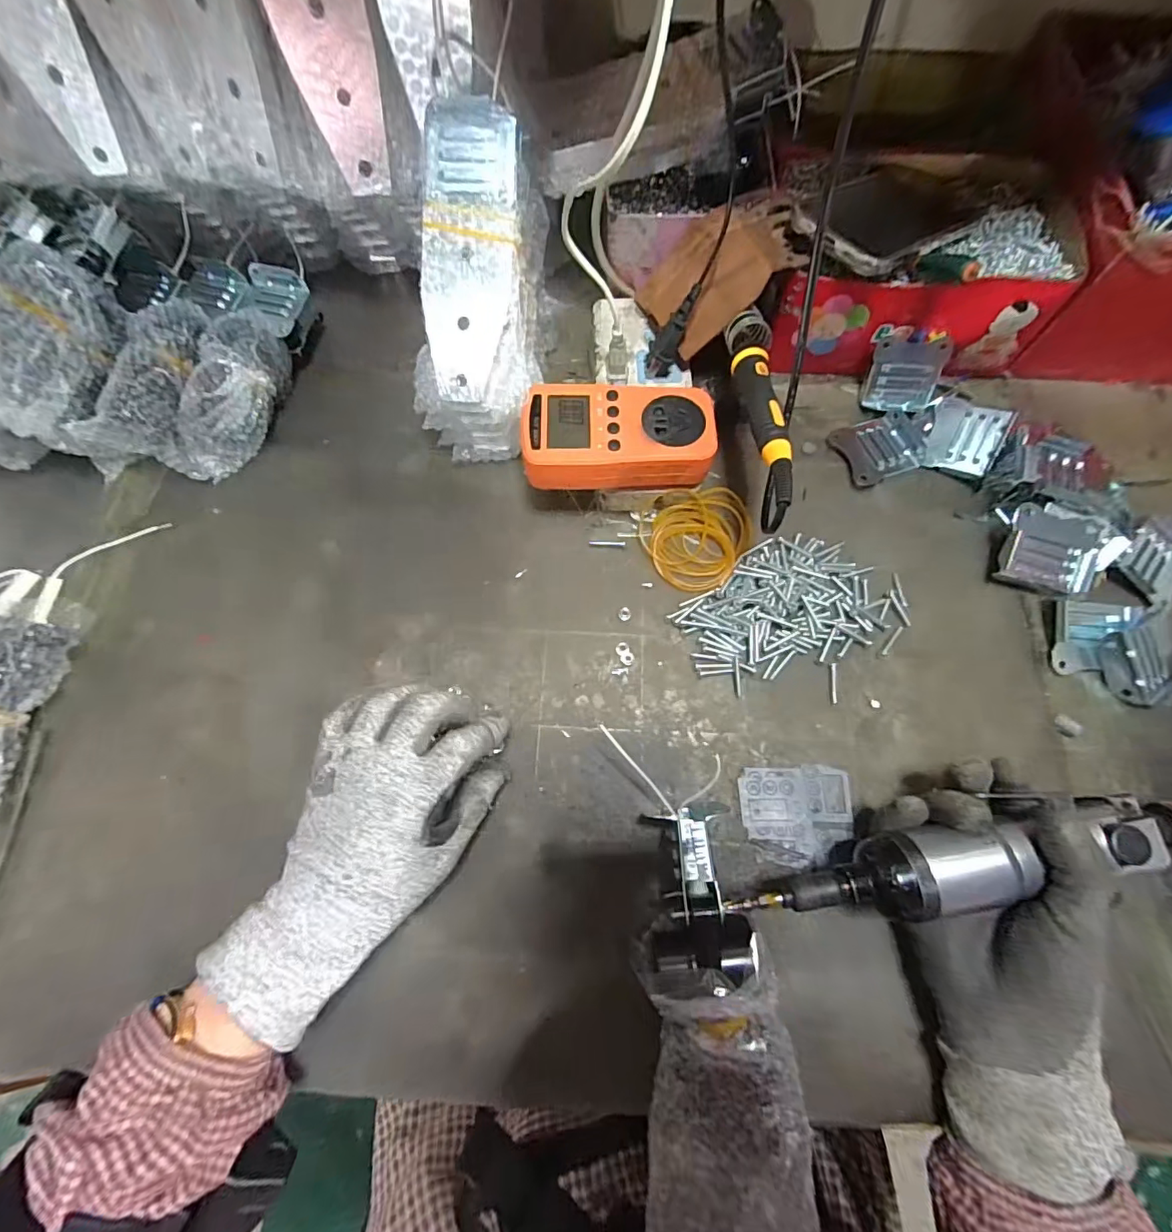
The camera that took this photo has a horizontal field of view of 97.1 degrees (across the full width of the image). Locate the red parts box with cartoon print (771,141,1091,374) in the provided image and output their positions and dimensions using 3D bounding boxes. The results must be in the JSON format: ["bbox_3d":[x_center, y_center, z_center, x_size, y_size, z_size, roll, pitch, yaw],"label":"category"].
[{"bbox_3d":[0.260,-0.290,0.418,0.209,0.097,0.164,4,70,2],"label":"red parts box with cartoon print"}]

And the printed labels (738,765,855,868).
[{"bbox_3d":[0.132,0.123,0.320,0.067,0.004,0.056,-2,70,0],"label":"printed labels"}]

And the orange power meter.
[{"bbox_3d":[0.022,-0.122,0.352,0.126,0.028,0.068,-2,70,0],"label":"orange power meter"}]

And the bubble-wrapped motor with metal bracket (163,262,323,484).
[{"bbox_3d":[-0.274,-0.202,0.419,0.057,0.053,0.190,12,71,5],"label":"bubble-wrapped motor with metal bracket"}]

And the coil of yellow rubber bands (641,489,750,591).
[{"bbox_3d":[0.084,-0.058,0.374,0.079,0.023,0.070,-17,71,-5],"label":"coil of yellow rubber bands"}]

